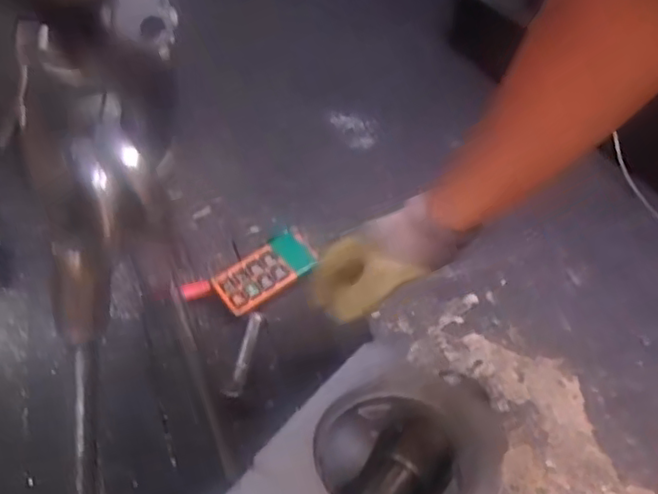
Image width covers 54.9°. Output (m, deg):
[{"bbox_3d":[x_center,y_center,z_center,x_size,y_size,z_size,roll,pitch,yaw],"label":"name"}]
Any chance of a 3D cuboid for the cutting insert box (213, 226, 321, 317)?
[{"bbox_3d":[-0.096,0.034,0.966,0.162,0.018,0.079,-31,68,-29],"label":"cutting insert box"}]

